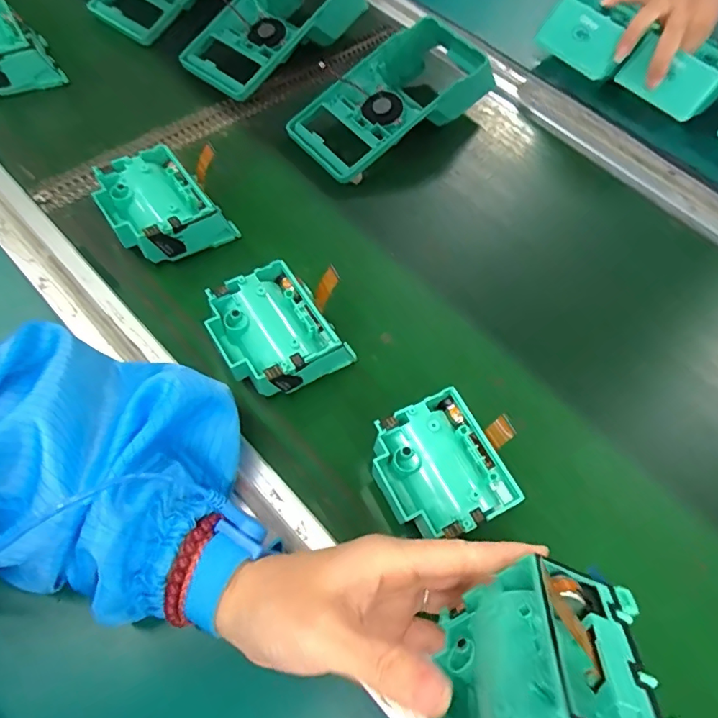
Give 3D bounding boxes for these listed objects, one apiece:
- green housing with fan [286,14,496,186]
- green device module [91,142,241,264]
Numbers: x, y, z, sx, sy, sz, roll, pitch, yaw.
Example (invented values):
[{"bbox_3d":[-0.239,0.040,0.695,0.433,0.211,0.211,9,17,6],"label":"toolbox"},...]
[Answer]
[{"bbox_3d":[0.035,-0.232,0.454,0.200,0.052,0.090,-38,71,-20],"label":"green housing with fan"},{"bbox_3d":[-0.139,-0.110,0.372,0.079,0.050,0.075,-33,70,-18],"label":"green device module"}]

